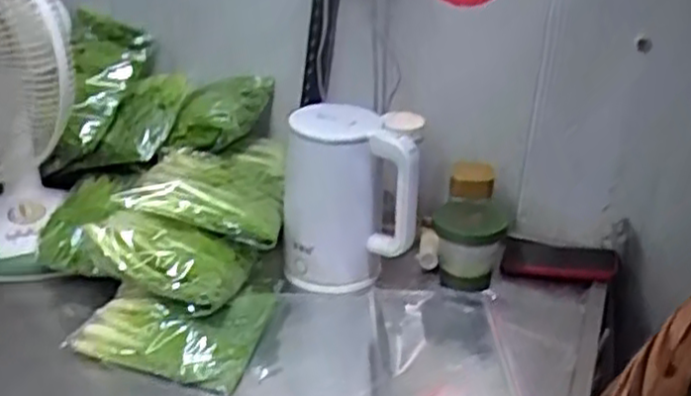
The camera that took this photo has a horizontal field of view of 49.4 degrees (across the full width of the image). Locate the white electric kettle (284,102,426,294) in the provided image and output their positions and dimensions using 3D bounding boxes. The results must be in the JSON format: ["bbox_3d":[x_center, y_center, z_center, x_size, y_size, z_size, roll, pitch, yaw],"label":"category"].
[{"bbox_3d":[0.010,0.000,1.026,0.175,0.237,0.153,3,25,0],"label":"white electric kettle"}]

